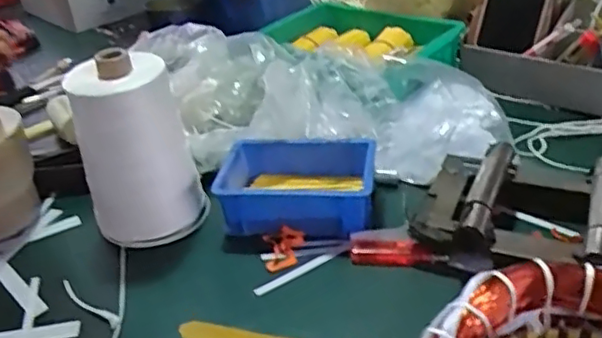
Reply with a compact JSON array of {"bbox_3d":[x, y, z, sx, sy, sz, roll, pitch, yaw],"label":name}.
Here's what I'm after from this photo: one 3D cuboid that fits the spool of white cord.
[{"bbox_3d":[-0.156,-0.021,0.586,0.104,0.166,0.089,-16,34,-13],"label":"spool of white cord"}]

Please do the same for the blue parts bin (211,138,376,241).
[{"bbox_3d":[-0.004,0.017,0.587,0.145,0.052,0.095,-1,33,10],"label":"blue parts bin"}]

